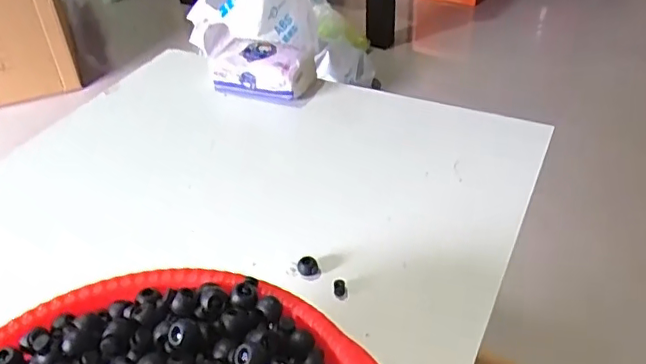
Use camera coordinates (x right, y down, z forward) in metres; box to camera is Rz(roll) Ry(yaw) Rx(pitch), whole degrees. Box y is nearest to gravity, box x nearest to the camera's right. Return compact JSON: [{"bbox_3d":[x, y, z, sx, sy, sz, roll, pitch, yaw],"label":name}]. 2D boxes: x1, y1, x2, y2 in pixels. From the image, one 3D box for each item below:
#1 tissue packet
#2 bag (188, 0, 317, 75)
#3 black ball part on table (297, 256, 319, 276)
[{"bbox_3d":[-0.071,-0.133,0.679,0.125,0.048,0.057,13,41,19],"label":"tissue packet"},{"bbox_3d":[-0.181,-0.472,1.455,0.323,0.218,0.246,-7,38,-5],"label":"bag"},{"bbox_3d":[-0.012,0.067,0.451,0.016,0.012,0.012,0,38,3],"label":"black ball part on table"}]

